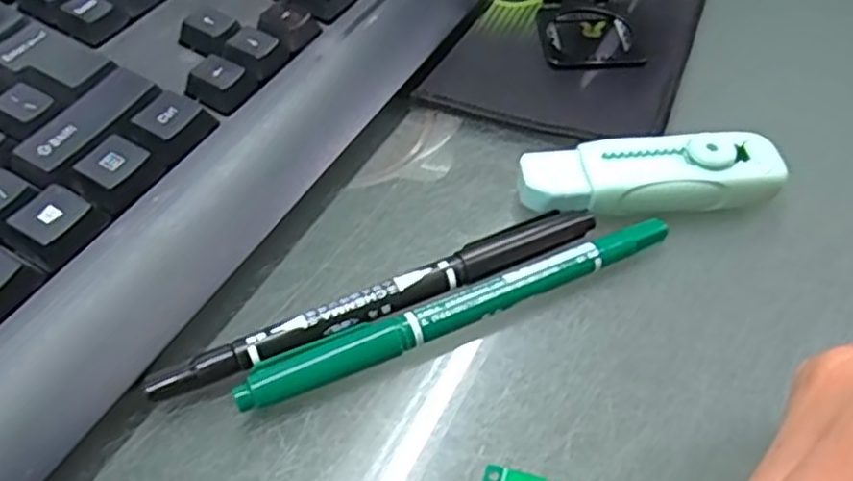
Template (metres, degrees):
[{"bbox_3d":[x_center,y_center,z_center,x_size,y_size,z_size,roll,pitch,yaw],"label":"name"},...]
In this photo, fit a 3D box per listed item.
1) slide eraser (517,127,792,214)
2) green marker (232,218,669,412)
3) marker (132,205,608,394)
[{"bbox_3d":[0.075,-0.022,0.239,0.085,0.019,0.026,-1,51,-1],"label":"slide eraser"},{"bbox_3d":[0.013,0.020,0.209,0.138,0.013,0.012,-19,53,-16],"label":"green marker"},{"bbox_3d":[-0.012,0.018,0.212,0.138,0.011,0.012,-21,54,-17],"label":"marker"}]

